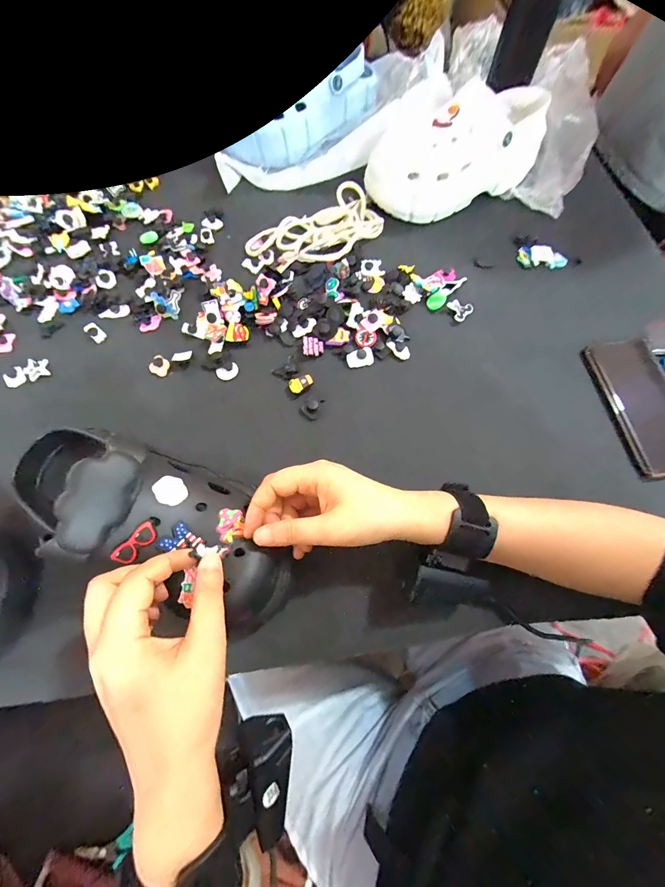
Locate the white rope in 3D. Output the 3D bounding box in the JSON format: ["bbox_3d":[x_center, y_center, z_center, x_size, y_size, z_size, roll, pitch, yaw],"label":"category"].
[{"bbox_3d":[-0.020,-0.288,0.458,0.181,0.019,0.099,-28,71,-11],"label":"white rope"}]

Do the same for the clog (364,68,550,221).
[{"bbox_3d":[0.167,-0.392,0.450,0.235,0.096,0.100,-21,74,-6],"label":"clog"}]

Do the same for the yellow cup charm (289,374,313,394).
[{"bbox_3d":[-0.035,-0.067,0.378,0.027,0.005,0.018,-20,70,-8],"label":"yellow cup charm"}]

